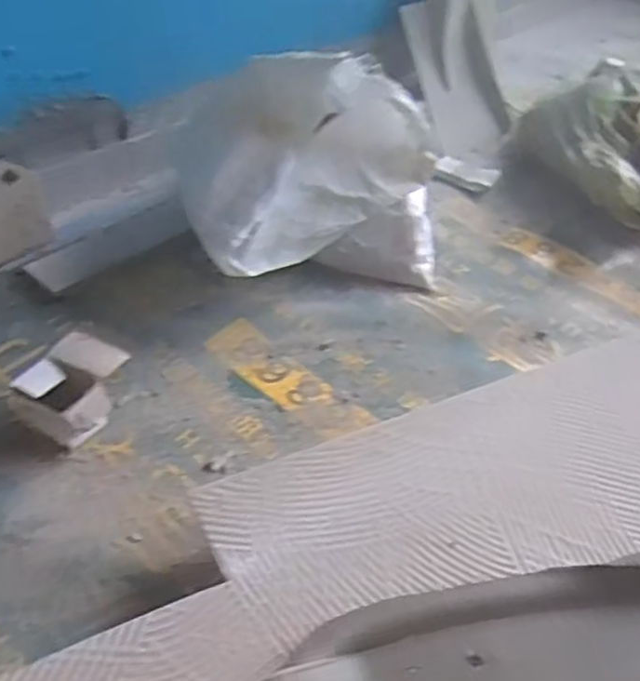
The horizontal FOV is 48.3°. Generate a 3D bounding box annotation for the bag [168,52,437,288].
[{"bbox_3d":[-0.002,-0.197,0.911,0.332,0.276,0.155,-14,47,-22],"label":"bag"}]

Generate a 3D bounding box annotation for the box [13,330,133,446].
[{"bbox_3d":[-0.262,0.050,0.763,0.095,0.060,0.118,23,45,16],"label":"box"}]

